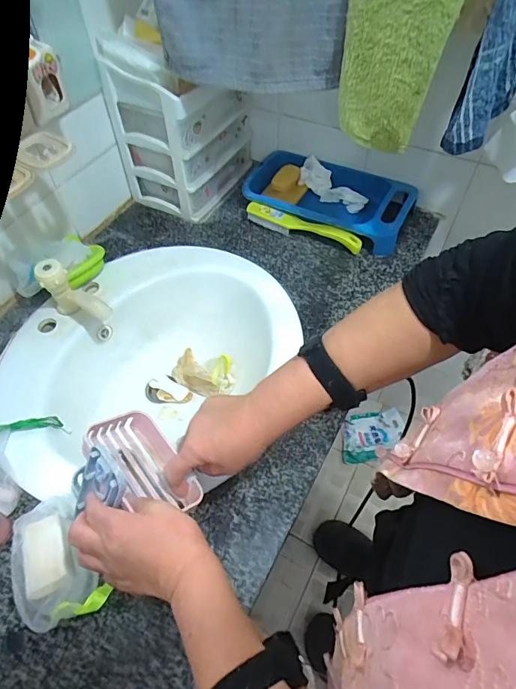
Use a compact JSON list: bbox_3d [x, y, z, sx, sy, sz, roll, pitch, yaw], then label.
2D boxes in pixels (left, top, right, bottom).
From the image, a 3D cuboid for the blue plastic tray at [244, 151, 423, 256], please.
[{"bbox_3d":[0.136,-0.285,0.837,0.315,0.060,0.189,26,58,20],"label":"blue plastic tray"}]

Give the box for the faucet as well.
[{"bbox_3d":[-0.279,-0.064,0.656,0.122,0.105,0.044,34,61,24],"label":"faucet"}]

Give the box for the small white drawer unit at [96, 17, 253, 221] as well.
[{"bbox_3d":[-0.139,-0.436,0.811,0.170,0.290,0.224,24,58,19],"label":"small white drawer unit"}]

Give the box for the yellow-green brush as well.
[{"bbox_3d":[0.082,-0.217,0.795,0.226,0.036,0.028,24,58,19],"label":"yellow-green brush"}]

